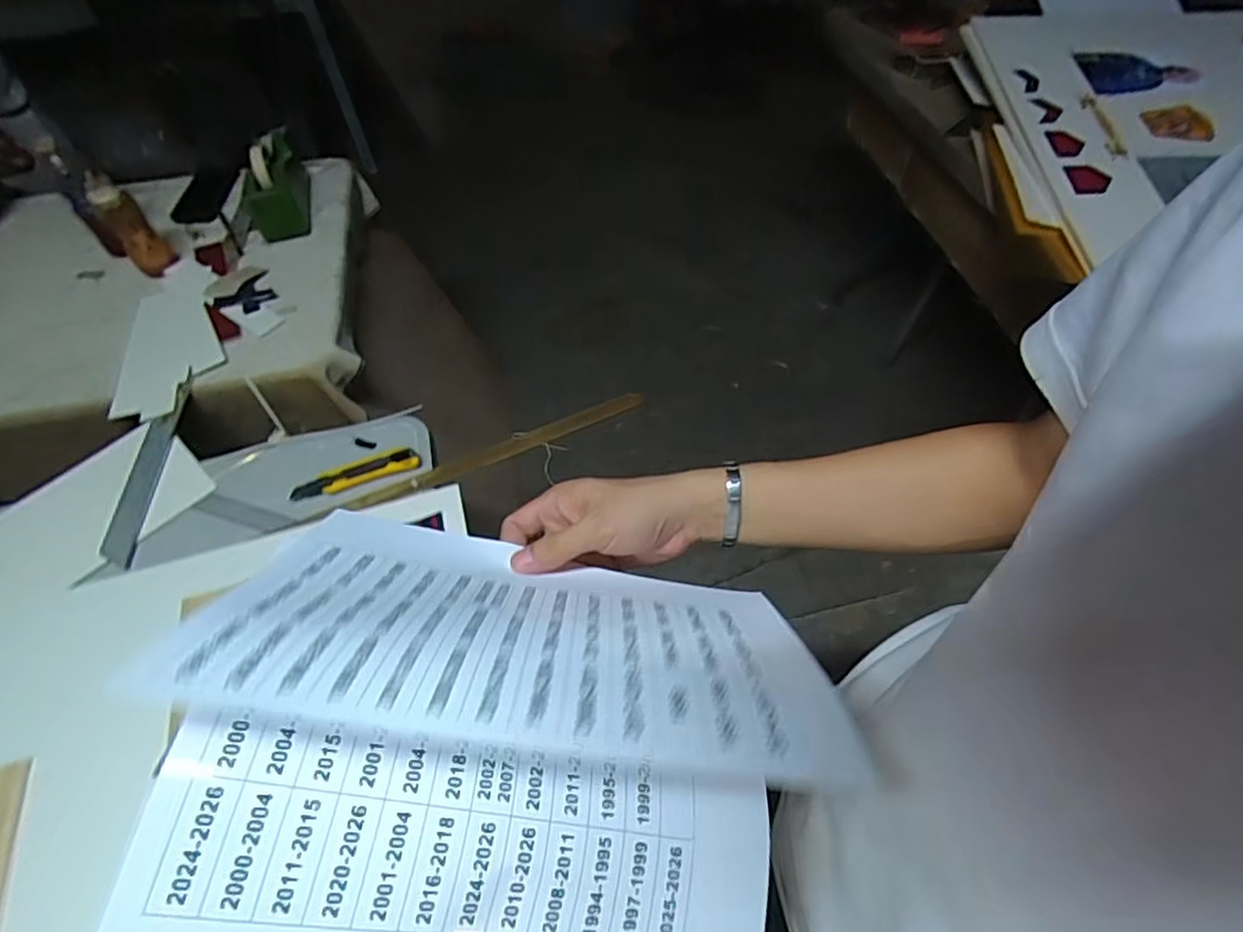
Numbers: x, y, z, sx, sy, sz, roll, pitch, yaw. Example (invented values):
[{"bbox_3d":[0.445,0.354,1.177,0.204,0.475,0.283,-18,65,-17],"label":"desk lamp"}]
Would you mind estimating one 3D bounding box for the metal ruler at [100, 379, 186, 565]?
[{"bbox_3d":[-0.638,0.003,0.869,0.042,0.009,0.281,-7,54,-2],"label":"metal ruler"}]

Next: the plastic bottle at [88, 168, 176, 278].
[{"bbox_3d":[-0.802,-0.393,1.062,0.060,0.163,0.045,-36,60,-21],"label":"plastic bottle"}]

